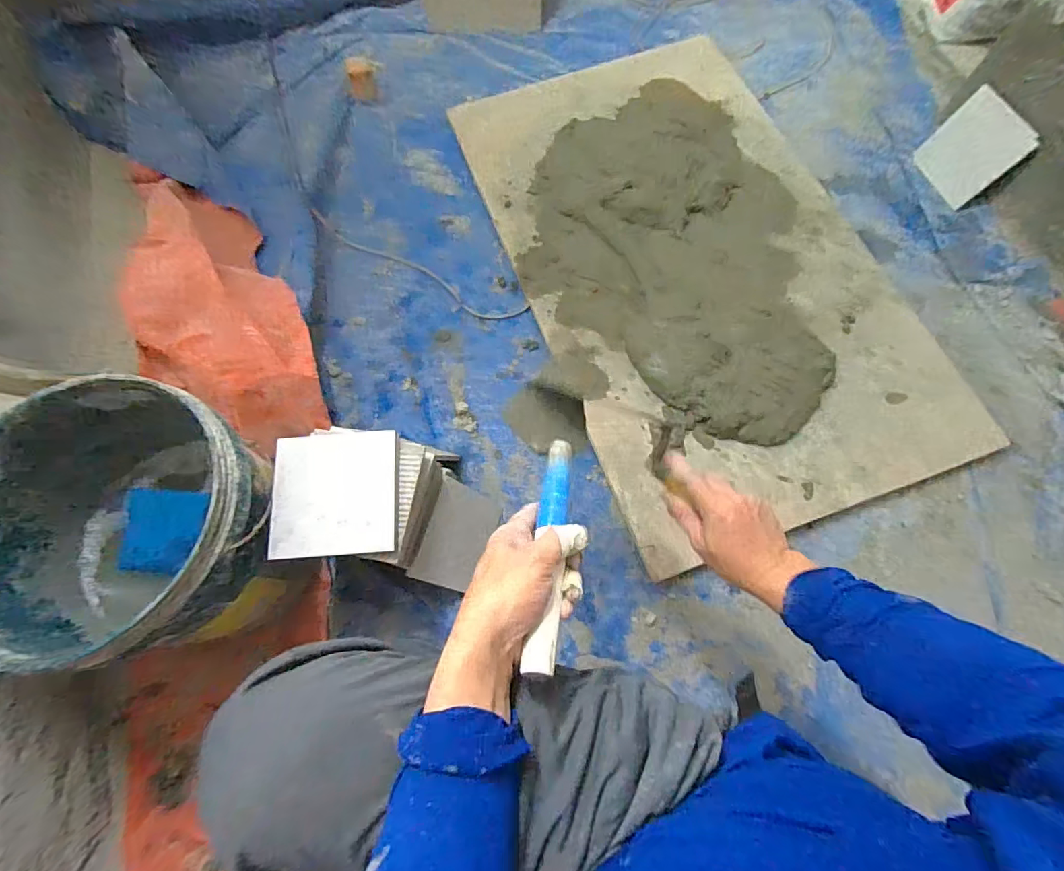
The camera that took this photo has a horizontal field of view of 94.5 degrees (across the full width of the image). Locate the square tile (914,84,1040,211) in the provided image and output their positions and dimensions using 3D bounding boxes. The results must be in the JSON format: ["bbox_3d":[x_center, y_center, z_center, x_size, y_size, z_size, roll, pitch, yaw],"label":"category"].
[{"bbox_3d":[0.874,-0.571,0.979,0.016,0.152,0.163,-13,68,-23],"label":"square tile"}]

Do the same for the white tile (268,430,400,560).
[{"bbox_3d":[-0.241,0.070,0.602,0.151,0.010,0.148,-4,75,-1],"label":"white tile"}]

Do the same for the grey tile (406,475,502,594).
[{"bbox_3d":[-0.107,0.144,0.708,0.093,0.004,0.144,27,64,-19],"label":"grey tile"}]

